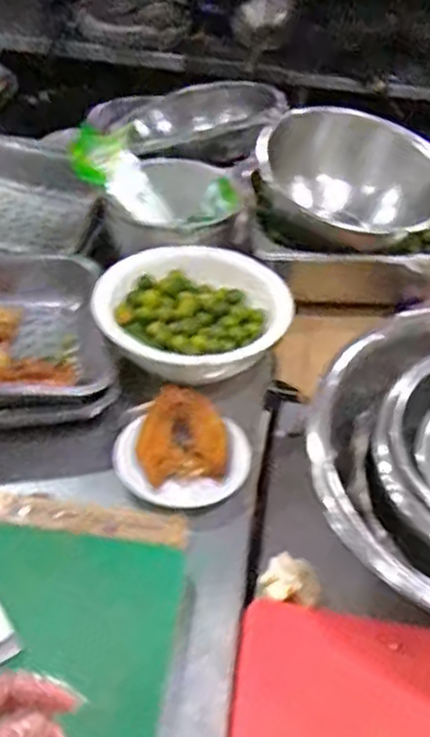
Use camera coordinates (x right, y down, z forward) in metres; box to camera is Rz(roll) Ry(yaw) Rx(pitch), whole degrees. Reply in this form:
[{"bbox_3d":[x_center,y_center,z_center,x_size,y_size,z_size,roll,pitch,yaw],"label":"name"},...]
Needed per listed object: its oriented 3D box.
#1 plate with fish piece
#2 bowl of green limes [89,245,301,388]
[{"bbox_3d":[-0.034,0.084,0.763,0.138,0.047,0.135,5,38,1],"label":"plate with fish piece"},{"bbox_3d":[-0.028,-0.067,0.896,0.216,0.071,0.213,3,38,-2],"label":"bowl of green limes"}]

